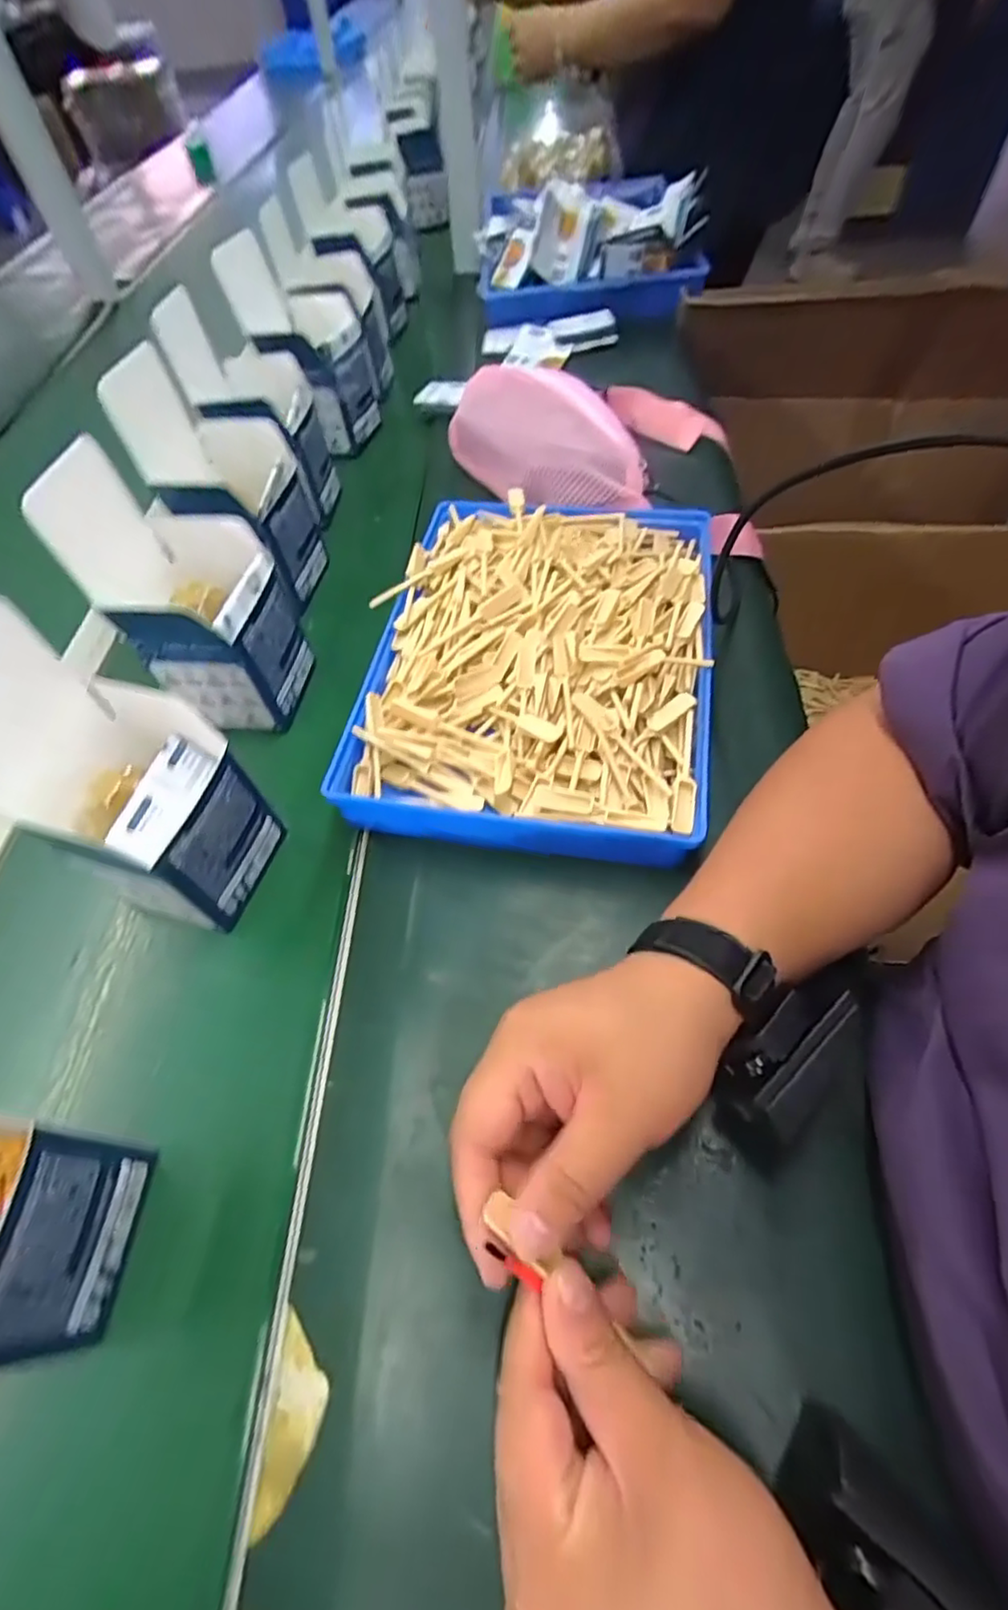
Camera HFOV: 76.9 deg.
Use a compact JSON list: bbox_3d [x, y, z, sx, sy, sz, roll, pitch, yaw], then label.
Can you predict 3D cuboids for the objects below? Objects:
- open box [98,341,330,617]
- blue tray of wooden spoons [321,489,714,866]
[{"bbox_3d":[-0.222,-0.259,0.517,0.103,0.160,0.108,10,59,11],"label":"open box"},{"bbox_3d":[0.023,-0.115,0.464,0.235,0.050,0.310,6,58,8],"label":"blue tray of wooden spoons"}]

